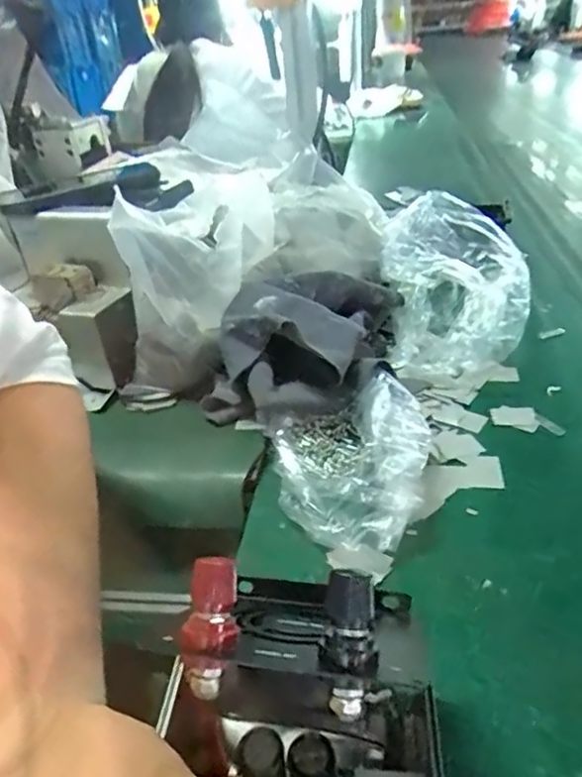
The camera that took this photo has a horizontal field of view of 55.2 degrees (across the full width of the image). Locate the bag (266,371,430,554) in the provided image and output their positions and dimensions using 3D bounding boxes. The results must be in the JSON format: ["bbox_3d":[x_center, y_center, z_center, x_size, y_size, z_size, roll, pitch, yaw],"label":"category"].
[{"bbox_3d":[0.041,0.045,0.378,0.101,0.043,0.136,-8,33,-4],"label":"bag"}]

